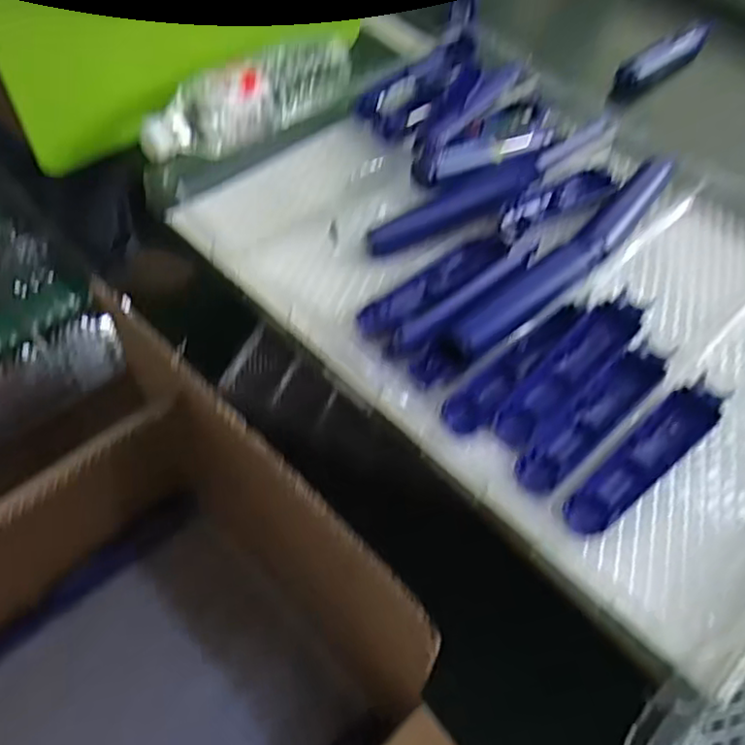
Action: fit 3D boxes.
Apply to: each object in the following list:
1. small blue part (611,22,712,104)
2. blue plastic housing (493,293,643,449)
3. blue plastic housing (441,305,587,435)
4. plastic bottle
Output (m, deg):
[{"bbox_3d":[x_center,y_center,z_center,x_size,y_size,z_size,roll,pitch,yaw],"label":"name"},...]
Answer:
[{"bbox_3d":[0.360,-0.386,0.829,0.191,0.041,0.032,-37,66,-25],"label":"small blue part"},{"bbox_3d":[0.152,-0.004,0.510,0.038,0.014,0.162,39,62,19],"label":"blue plastic housing"},{"bbox_3d":[0.112,-0.005,0.508,0.145,0.015,0.029,-35,66,-24],"label":"blue plastic housing"},{"bbox_3d":[-0.120,-0.276,0.668,0.237,0.056,0.084,-31,64,-22],"label":"plastic bottle"}]

